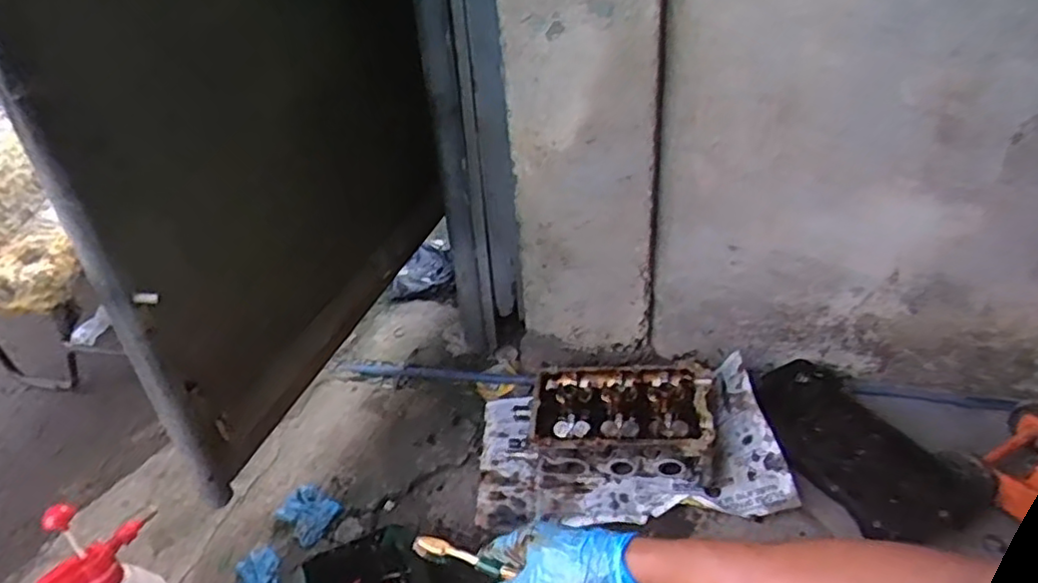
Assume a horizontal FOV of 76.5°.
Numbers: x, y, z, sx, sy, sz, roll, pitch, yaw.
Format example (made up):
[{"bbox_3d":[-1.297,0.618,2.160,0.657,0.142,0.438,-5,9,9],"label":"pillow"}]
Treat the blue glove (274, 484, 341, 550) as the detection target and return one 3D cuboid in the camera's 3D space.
[{"bbox_3d":[-0.378,0.396,1.182,0.092,0.034,0.097,12,35,21],"label":"blue glove"}]

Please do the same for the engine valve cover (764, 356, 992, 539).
[{"bbox_3d":[0.554,0.244,1.103,0.194,0.066,0.382,-15,34,-16],"label":"engine valve cover"}]

